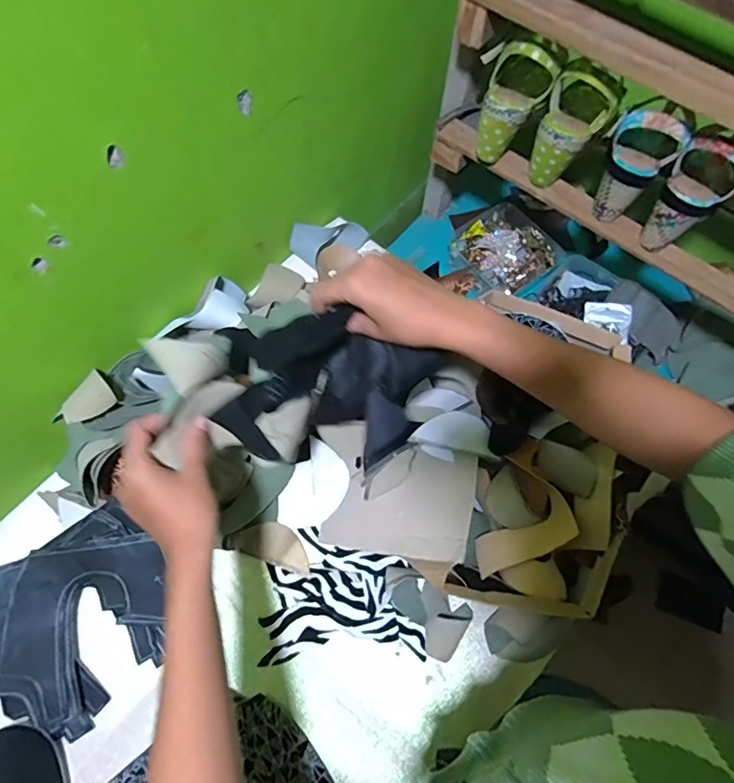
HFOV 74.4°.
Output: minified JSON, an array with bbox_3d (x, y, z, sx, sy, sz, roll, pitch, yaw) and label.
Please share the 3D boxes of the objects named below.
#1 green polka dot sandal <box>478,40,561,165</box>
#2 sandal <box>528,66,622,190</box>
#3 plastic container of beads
[{"bbox_3d":[0.195,-0.379,0.636,0.080,0.127,0.086,18,67,5],"label":"green polka dot sandal"},{"bbox_3d":[0.263,-0.341,0.620,0.077,0.128,0.089,23,68,7],"label":"sandal"},{"bbox_3d":[0.248,-0.260,0.867,0.169,0.039,0.166,-35,73,-16],"label":"plastic container of beads"}]

